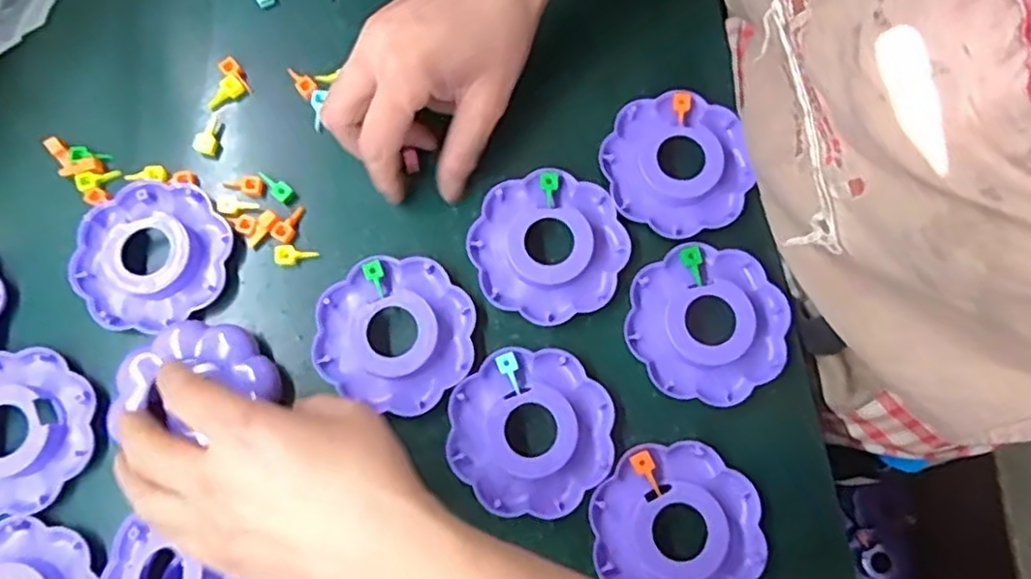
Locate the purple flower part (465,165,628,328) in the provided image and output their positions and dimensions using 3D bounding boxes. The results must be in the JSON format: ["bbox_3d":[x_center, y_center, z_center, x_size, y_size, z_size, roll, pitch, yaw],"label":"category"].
[{"bbox_3d":[0.019,-0.025,0.381,0.083,0.011,0.082,22,77,6],"label":"purple flower part"}]

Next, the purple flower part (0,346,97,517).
[{"bbox_3d":[-0.267,0.075,0.363,0.085,0.017,0.083,0,76,1],"label":"purple flower part"}]

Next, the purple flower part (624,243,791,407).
[{"bbox_3d":[0.104,0.018,0.370,0.082,0.012,0.083,0,76,1],"label":"purple flower part"}]

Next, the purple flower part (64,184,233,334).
[{"bbox_3d":[-0.204,-0.021,0.382,0.083,0.017,0.083,0,76,1],"label":"purple flower part"}]

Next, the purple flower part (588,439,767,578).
[{"bbox_3d":[0.082,0.118,0.346,0.083,0.012,0.078,2,76,1],"label":"purple flower part"}]

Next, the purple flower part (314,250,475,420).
[{"bbox_3d":[-0.065,0.024,0.372,0.083,0.016,0.084,0,76,1],"label":"purple flower part"}]

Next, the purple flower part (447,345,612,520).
[{"bbox_3d":[0.008,0.073,0.358,0.084,0.009,0.082,0,76,1],"label":"purple flower part"}]

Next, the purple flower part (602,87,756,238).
[{"bbox_3d":[0.093,-0.073,0.394,0.082,0.012,0.083,0,76,1],"label":"purple flower part"}]

